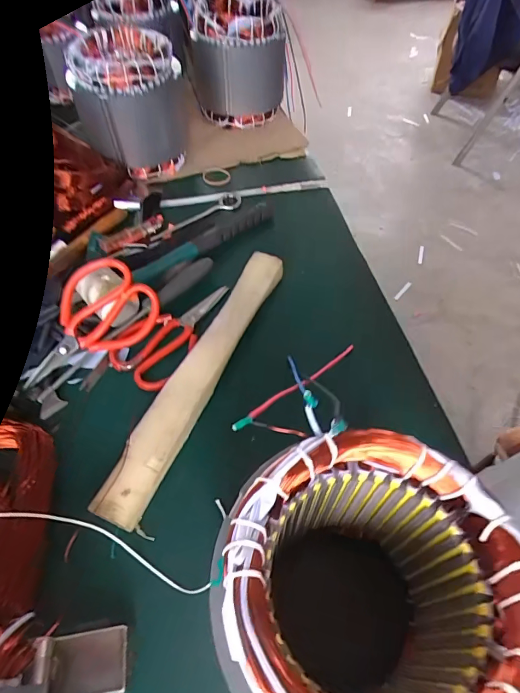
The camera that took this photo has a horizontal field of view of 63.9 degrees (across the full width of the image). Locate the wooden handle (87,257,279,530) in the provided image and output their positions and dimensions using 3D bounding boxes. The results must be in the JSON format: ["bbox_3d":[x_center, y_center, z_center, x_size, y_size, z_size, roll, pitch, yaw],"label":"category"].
[{"bbox_3d":[-0.057,0.021,0.435,0.040,0.036,0.330,20,56,14],"label":"wooden handle"}]

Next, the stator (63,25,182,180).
[{"bbox_3d":[-0.183,-0.345,0.611,0.126,0.165,0.139,11,55,7],"label":"stator"}]

